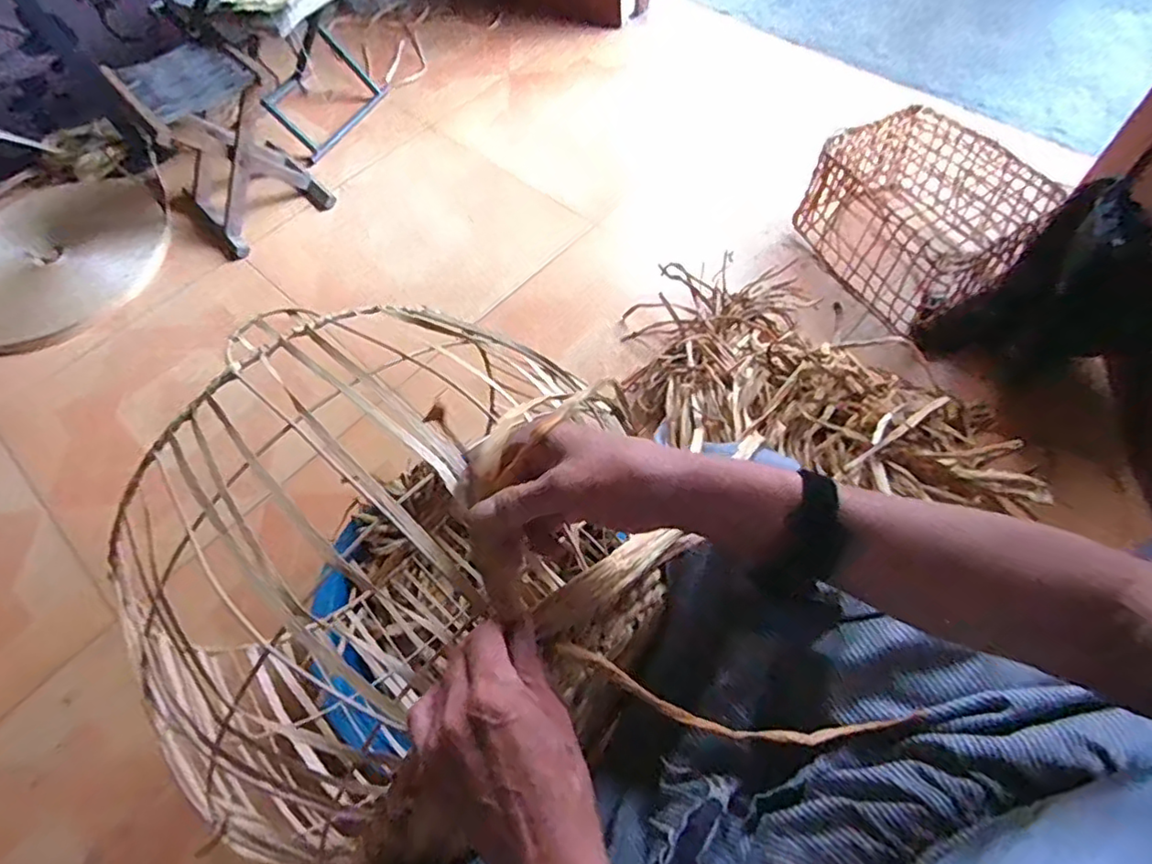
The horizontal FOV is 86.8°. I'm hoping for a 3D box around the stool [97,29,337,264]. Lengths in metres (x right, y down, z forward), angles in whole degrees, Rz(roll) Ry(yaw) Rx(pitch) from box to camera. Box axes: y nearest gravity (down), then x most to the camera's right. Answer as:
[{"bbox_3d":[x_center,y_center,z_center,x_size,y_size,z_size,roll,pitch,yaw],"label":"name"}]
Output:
[{"bbox_3d":[-0.813,-0.668,1.373,0.296,0.309,0.382,-35,64,-14],"label":"stool"}]

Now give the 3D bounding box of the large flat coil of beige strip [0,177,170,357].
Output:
[{"bbox_3d":[-1.220,-0.398,1.411,0.519,0.018,0.511,-2,61,3],"label":"large flat coil of beige strip"}]

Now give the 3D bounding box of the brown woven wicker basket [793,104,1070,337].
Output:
[{"bbox_3d":[0.677,-0.423,1.210,0.290,0.198,0.381,-24,62,-9],"label":"brown woven wicker basket"}]

